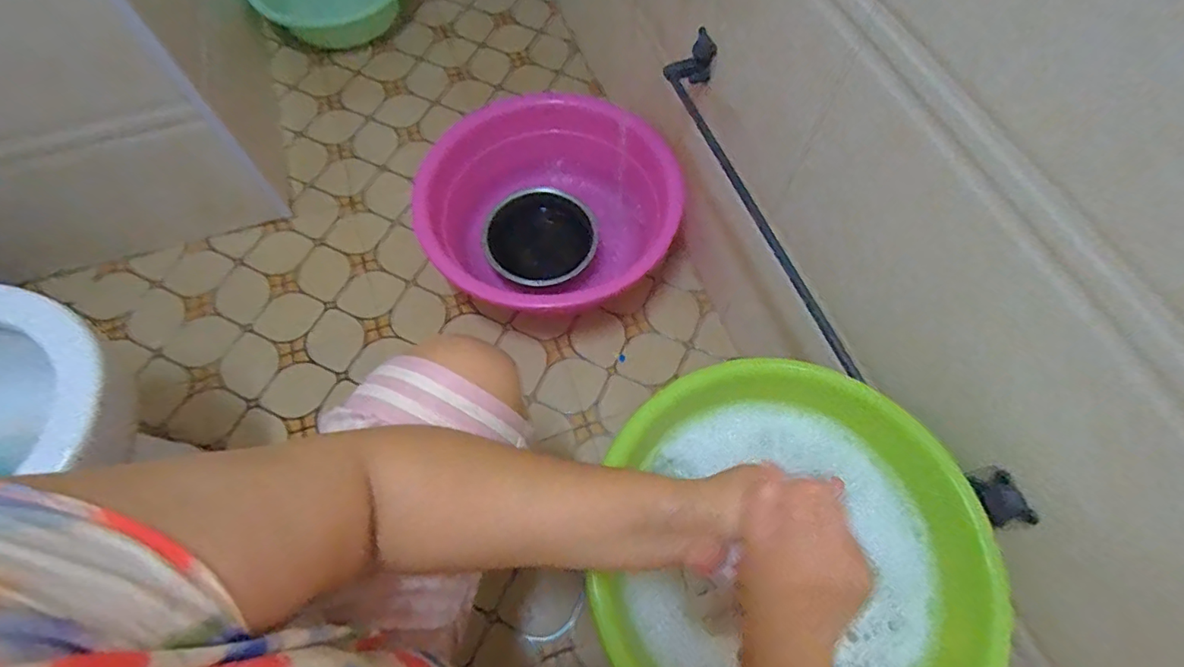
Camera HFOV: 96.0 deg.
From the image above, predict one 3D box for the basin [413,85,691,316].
[{"bbox_3d":[-0.094,-0.223,0.968,0.413,0.201,0.409,0,67,1],"label":"basin"}]

